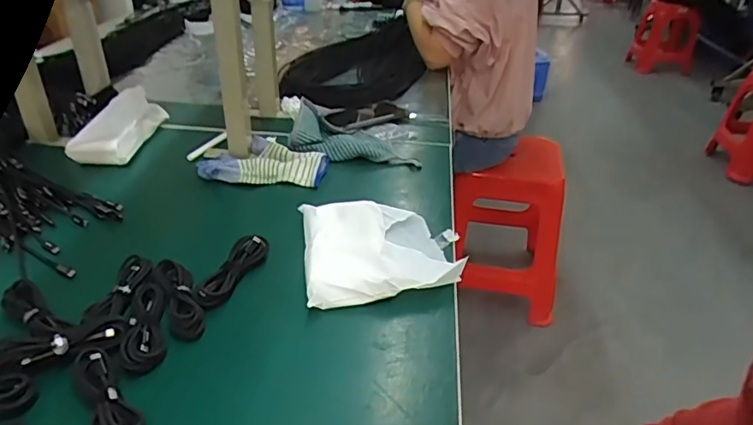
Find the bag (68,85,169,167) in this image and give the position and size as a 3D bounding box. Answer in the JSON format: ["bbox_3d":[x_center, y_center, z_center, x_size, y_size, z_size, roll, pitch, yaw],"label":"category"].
[{"bbox_3d":[-0.407,-0.139,0.839,0.083,0.056,0.170,7,33,4],"label":"bag"}]

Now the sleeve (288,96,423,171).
[{"bbox_3d":[-0.031,-0.116,0.850,0.220,0.053,0.115,12,33,11],"label":"sleeve"}]

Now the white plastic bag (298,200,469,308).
[{"bbox_3d":[0.006,0.040,0.622,0.176,0.034,0.172,-1,33,-9],"label":"white plastic bag"}]

